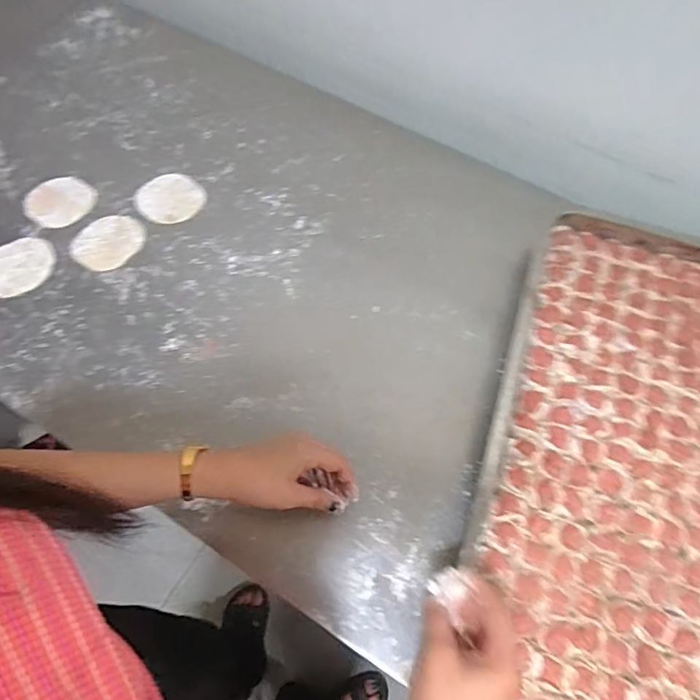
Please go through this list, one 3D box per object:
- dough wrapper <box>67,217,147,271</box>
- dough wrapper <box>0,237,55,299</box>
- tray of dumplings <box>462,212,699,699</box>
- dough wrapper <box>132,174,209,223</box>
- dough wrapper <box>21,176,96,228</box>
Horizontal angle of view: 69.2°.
[{"bbox_3d":[-0.313,-0.141,0.656,0.084,0.004,0.085,-1,67,2],"label":"dough wrapper"},{"bbox_3d":[-0.416,-0.103,0.634,0.089,0.006,0.073,-26,76,-9],"label":"dough wrapper"},{"bbox_3d":[0.333,0.131,0.503,0.393,0.038,0.589,15,68,8],"label":"tray of dumplings"},{"bbox_3d":[-0.242,-0.204,0.681,0.089,0.006,0.081,-1,67,2],"label":"dough wrapper"},{"bbox_3d":[-0.392,-0.200,0.688,0.088,0.009,0.084,-1,67,2],"label":"dough wrapper"}]

